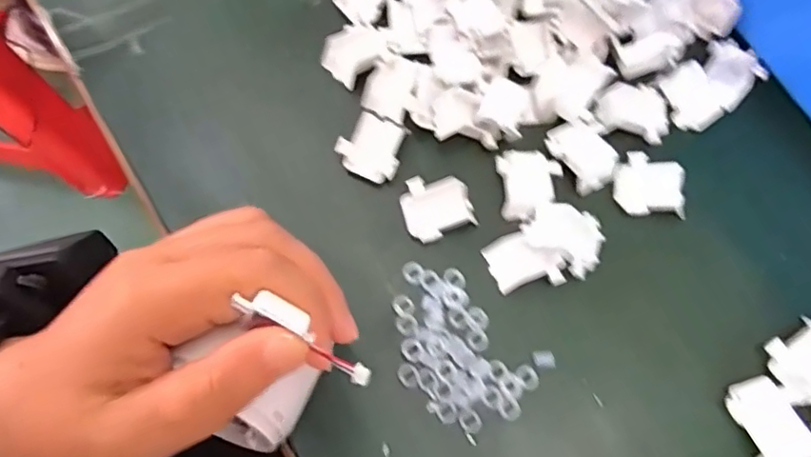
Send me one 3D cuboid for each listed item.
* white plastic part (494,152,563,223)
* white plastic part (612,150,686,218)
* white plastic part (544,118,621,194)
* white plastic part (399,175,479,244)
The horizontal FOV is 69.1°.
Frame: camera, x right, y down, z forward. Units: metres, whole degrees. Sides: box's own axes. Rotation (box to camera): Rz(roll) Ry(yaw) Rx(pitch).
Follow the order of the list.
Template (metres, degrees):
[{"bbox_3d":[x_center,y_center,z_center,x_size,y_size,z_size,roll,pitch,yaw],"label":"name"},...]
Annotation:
[{"bbox_3d":[0.062,-0.022,0.288,0.030,0.009,0.035,-5,74,-2],"label":"white plastic part"},{"bbox_3d":[0.120,-0.022,0.288,0.033,0.009,0.032,6,74,2],"label":"white plastic part"},{"bbox_3d":[0.090,-0.038,0.296,0.027,0.008,0.036,-34,77,-9],"label":"white plastic part"},{"bbox_3d":[0.015,-0.011,0.285,0.033,0.013,0.031,-15,74,-5],"label":"white plastic part"}]

